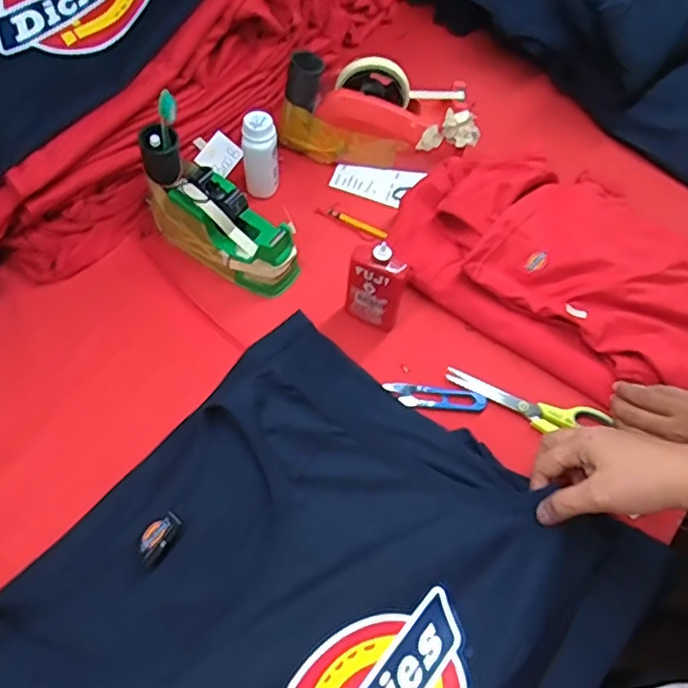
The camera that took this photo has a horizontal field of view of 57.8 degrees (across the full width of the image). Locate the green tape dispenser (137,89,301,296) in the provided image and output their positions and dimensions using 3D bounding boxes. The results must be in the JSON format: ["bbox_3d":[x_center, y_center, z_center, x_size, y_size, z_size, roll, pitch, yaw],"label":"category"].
[{"bbox_3d":[-0.134,-0.150,0.652,0.178,0.150,0.067,30,61,17],"label":"green tape dispenser"}]

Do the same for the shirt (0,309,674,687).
[{"bbox_3d":[-0.045,0.244,0.487,0.403,0.060,0.496,35,63,20],"label":"shirt"}]

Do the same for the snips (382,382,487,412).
[{"bbox_3d":[0.092,0.053,0.631,0.101,0.006,0.028,3,57,1],"label":"snips"}]

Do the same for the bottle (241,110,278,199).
[{"bbox_3d":[-0.097,-0.215,0.721,0.039,0.101,0.032,-9,57,-7],"label":"bottle"}]

